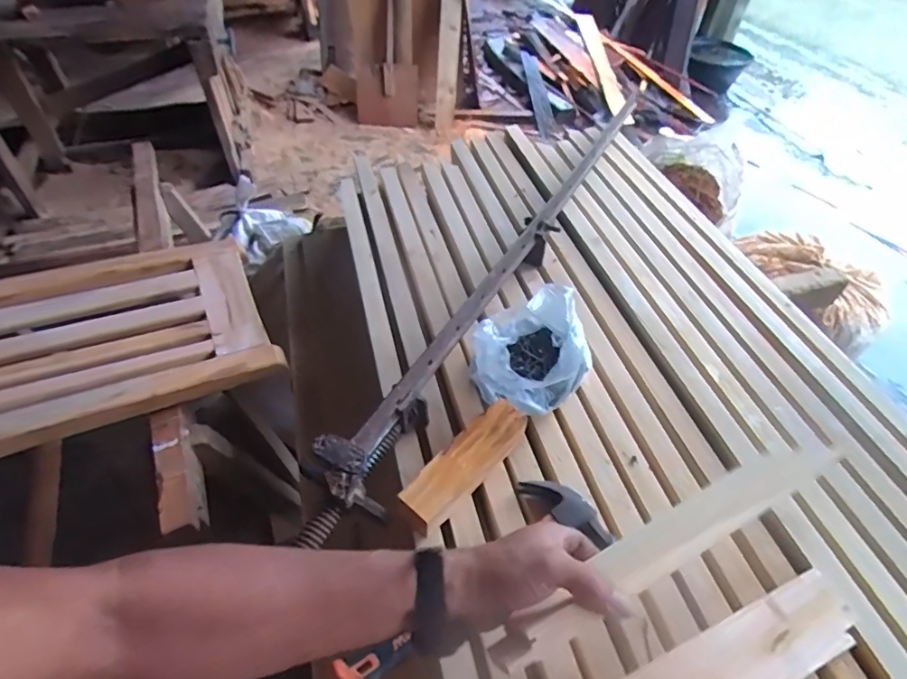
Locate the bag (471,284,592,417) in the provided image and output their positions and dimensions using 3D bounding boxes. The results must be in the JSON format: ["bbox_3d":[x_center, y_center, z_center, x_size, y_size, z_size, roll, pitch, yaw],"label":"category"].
[{"bbox_3d":[0.107,0.005,0.695,0.163,0.128,0.159,15,49,13],"label":"bag"}]

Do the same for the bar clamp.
[{"bbox_3d":[0.138,-0.181,0.879,0.077,0.097,1.185,23,51,19],"label":"bar clamp"}]

